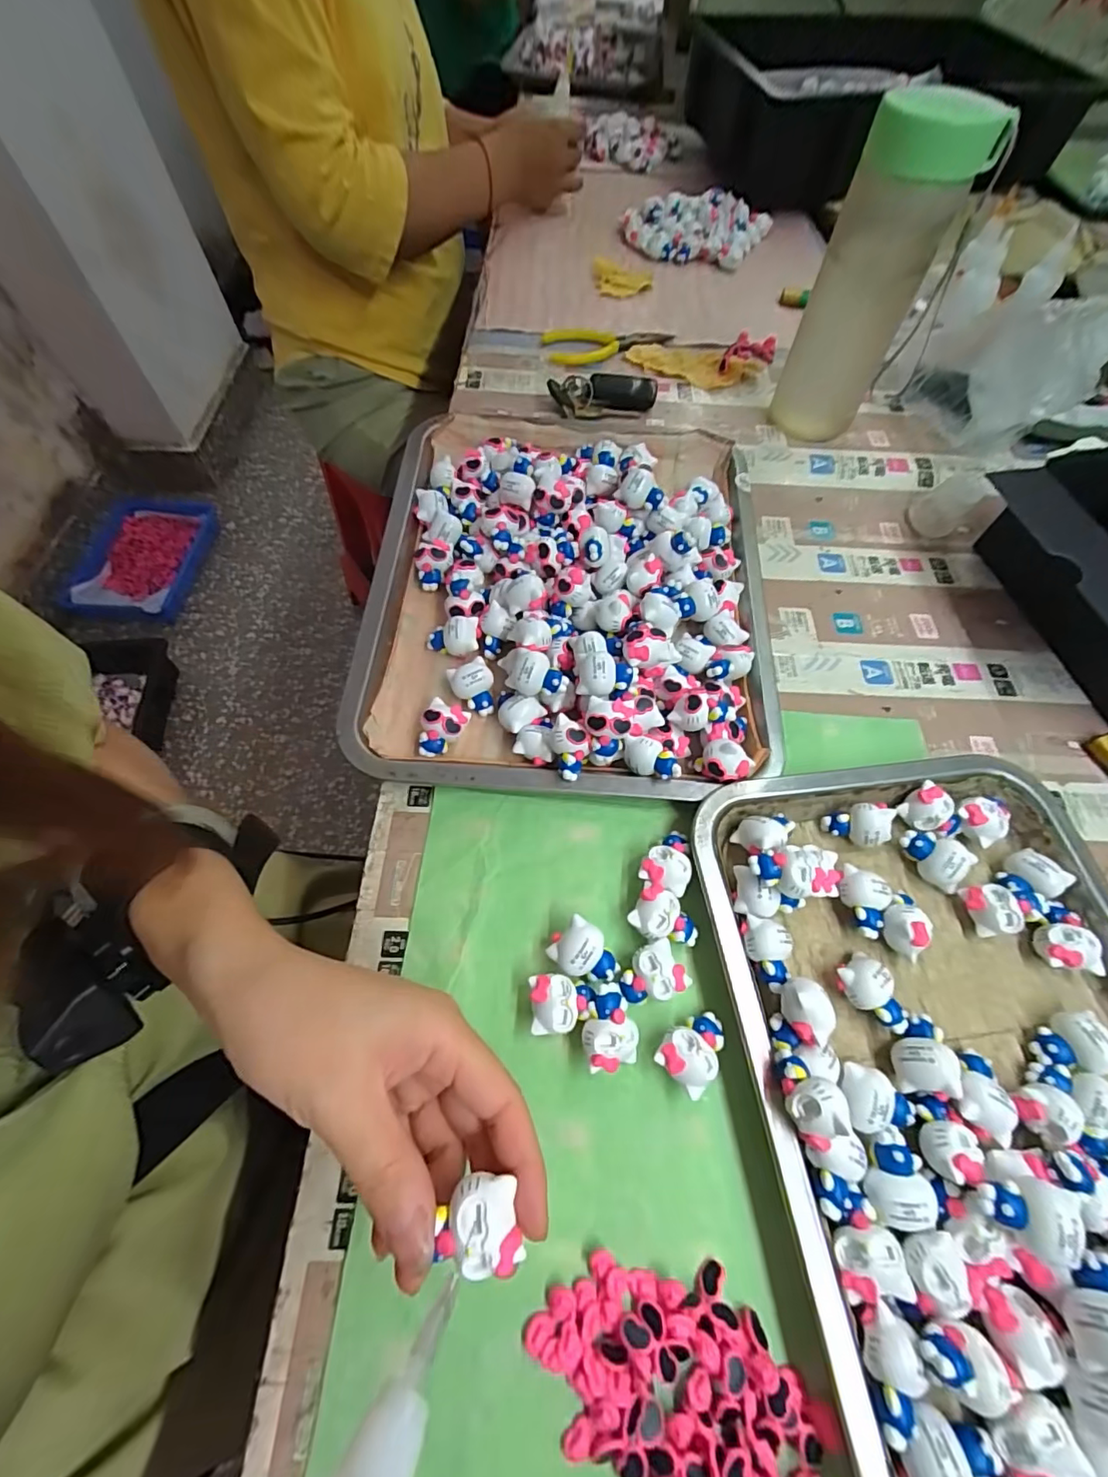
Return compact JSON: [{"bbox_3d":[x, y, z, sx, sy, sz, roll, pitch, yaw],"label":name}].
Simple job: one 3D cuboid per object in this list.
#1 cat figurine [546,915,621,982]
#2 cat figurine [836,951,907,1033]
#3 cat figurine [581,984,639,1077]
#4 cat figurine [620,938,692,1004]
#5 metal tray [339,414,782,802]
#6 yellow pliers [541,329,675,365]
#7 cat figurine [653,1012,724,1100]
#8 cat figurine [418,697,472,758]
[{"bbox_3d":[0.015,0.107,0.263,0.033,0.023,0.024,41,68,17],"label":"cat figurine"},{"bbox_3d":[0.153,0.124,0.257,0.021,0.021,0.037,-33,68,-18],"label":"cat figurine"},{"bbox_3d":[0.024,0.134,0.249,0.024,0.021,0.033,-14,63,-10],"label":"cat figurine"},{"bbox_3d":[0.047,0.115,0.260,0.031,0.018,0.025,-24,65,-14],"label":"cat figurine"},{"bbox_3d":[0.009,-0.111,0.358,0.255,0.043,0.302,1,65,2],"label":"metal tray"},{"bbox_3d":[0.050,-0.359,0.487,0.116,0.008,0.037,0,62,-3],"label":"yellow pliers"},{"bbox_3d":[0.064,0.142,0.247,0.025,0.020,0.033,41,68,18],"label":"cat figurine"},{"bbox_3d":[-0.067,-0.004,0.319,0.023,0.023,0.032,23,63,10],"label":"cat figurine"}]

